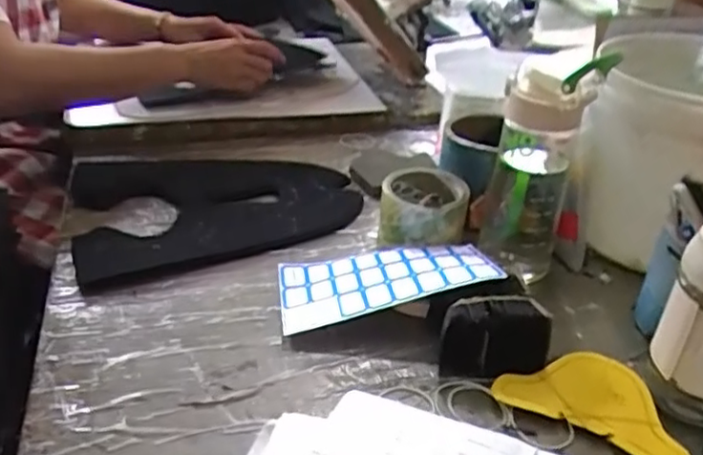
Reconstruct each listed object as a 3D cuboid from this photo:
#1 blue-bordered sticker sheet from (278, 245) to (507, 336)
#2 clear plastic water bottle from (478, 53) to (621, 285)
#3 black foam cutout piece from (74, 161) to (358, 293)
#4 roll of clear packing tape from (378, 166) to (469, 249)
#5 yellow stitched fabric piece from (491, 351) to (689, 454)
[{"bbox_3d":[0.030,0.047,0.629,0.197,0.012,0.113,-13,25,-1],"label":"blue-bordered sticker sheet"},{"bbox_3d":[0.179,-0.059,0.635,0.090,0.222,0.083,18,34,22],"label":"clear plastic water bottle"},{"bbox_3d":[-0.166,-0.033,0.776,0.317,0.023,0.247,-13,35,-26],"label":"black foam cutout piece"},{"bbox_3d":[0.079,-0.022,0.726,0.091,0.065,0.092,3,31,-2],"label":"roll of clear packing tape"},{"bbox_3d":[0.197,0.136,0.532,0.143,0.015,0.092,18,34,22],"label":"yellow stitched fabric piece"}]

